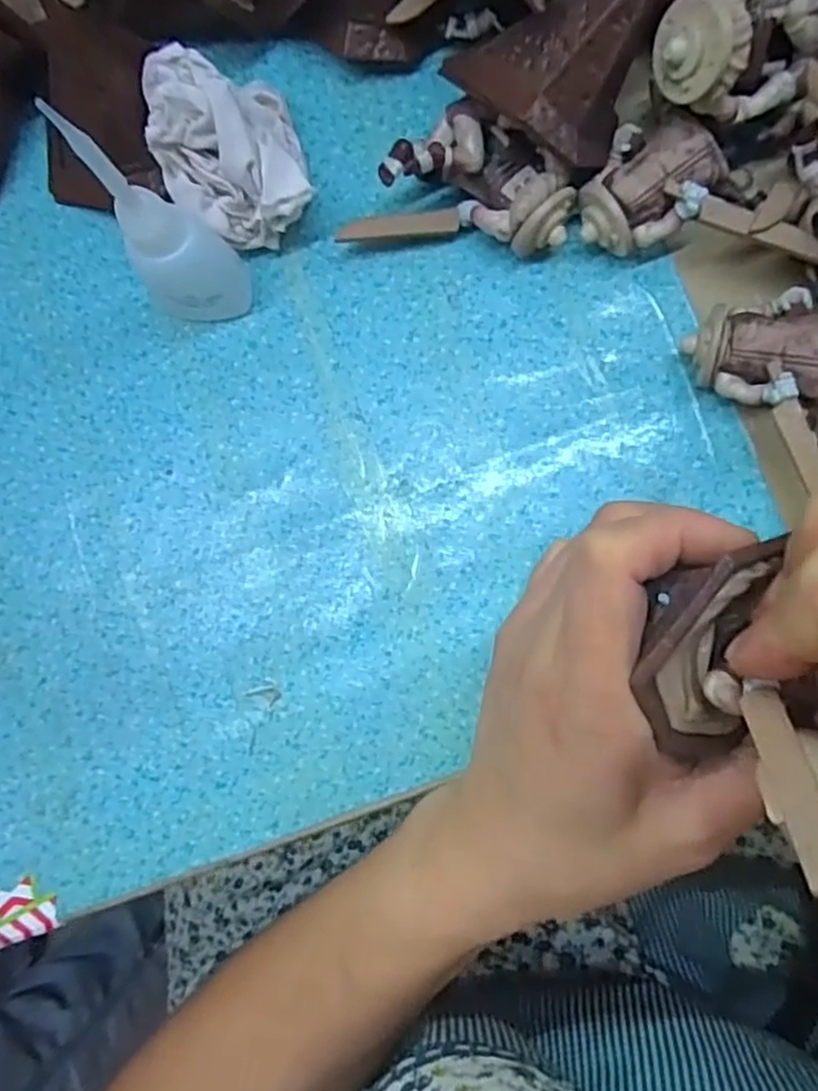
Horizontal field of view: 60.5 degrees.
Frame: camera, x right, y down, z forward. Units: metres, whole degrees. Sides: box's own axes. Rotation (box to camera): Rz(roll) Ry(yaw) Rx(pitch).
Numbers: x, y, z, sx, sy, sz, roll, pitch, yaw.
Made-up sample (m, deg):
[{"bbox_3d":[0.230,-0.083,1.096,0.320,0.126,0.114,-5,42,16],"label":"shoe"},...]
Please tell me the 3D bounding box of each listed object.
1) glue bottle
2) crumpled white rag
[{"bbox_3d":[-0.081,-0.099,0.227,0.025,0.097,0.030,40,91,7],"label":"glue bottle"},{"bbox_3d":[-0.065,-0.142,0.251,0.048,0.051,0.061,-19,84,5],"label":"crumpled white rag"}]

